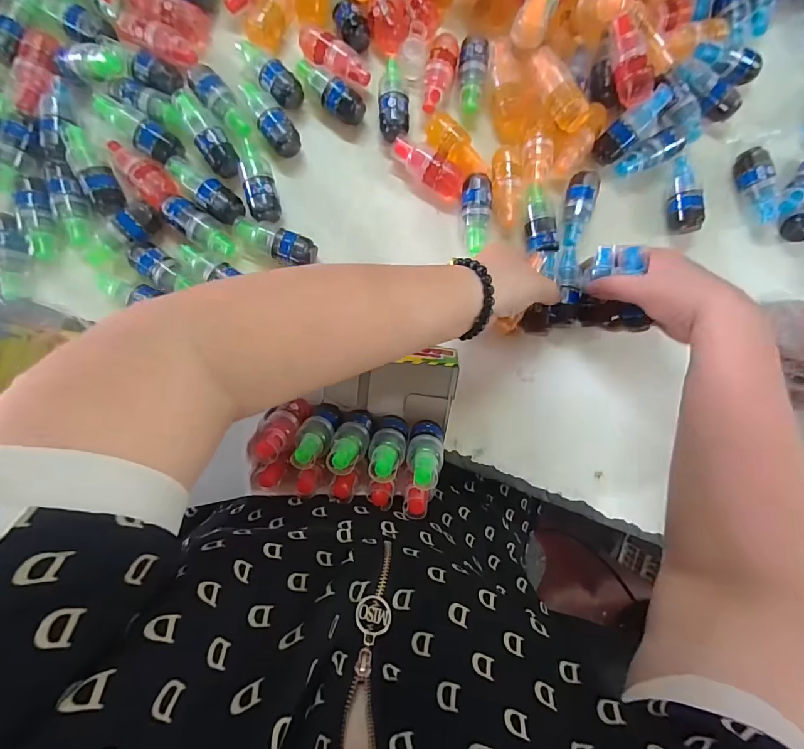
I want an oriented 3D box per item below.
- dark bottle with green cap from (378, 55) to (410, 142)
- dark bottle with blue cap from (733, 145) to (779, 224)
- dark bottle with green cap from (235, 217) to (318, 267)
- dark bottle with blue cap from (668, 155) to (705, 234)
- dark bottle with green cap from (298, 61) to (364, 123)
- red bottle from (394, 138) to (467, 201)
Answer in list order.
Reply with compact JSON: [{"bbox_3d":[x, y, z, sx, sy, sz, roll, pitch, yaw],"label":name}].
[{"bbox_3d":[-0.009,-0.279,0.416,0.030,0.025,0.087,-2,90,-2],"label":"dark bottle with green cap"},{"bbox_3d":[0.378,-0.200,0.434,0.029,0.025,0.077,-25,91,-2],"label":"dark bottle with blue cap"},{"bbox_3d":[-0.124,-0.127,0.397,0.081,0.024,0.031,18,89,-2],"label":"dark bottle with green cap"},{"bbox_3d":[0.294,-0.186,0.428,0.024,0.026,0.076,-6,90,-2],"label":"dark bottle with blue cap"},{"bbox_3d":[-0.072,-0.282,0.412,0.077,0.029,0.028,42,88,-1],"label":"dark bottle with green cap"},{"bbox_3d":[0.027,-0.209,0.415,0.077,0.031,0.030,37,85,0],"label":"red bottle"}]

